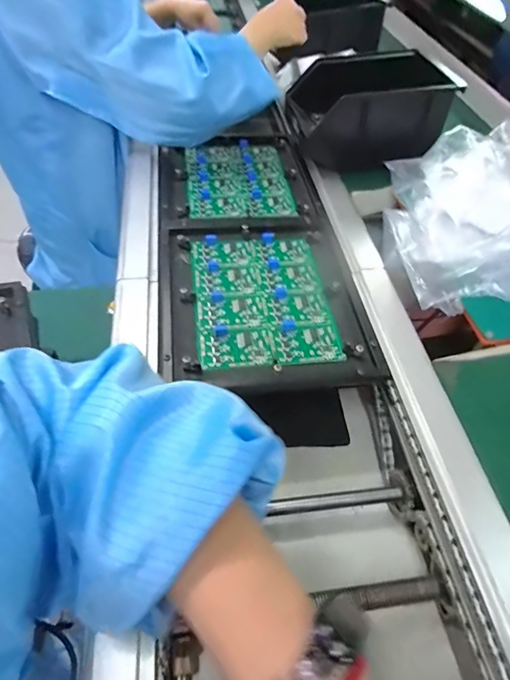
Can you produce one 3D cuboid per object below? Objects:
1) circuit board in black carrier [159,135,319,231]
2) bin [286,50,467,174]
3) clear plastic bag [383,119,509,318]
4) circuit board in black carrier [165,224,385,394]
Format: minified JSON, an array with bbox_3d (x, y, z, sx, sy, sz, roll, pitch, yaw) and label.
[{"bbox_3d":[-0.033,-0.252,0.655,0.214,0.016,0.268,-4,50,-7],"label":"circuit board in black carrier"},{"bbox_3d":[0.177,-0.362,0.676,0.224,0.129,0.149,-1,50,-4],"label":"bin"},{"bbox_3d":[0.313,-0.165,0.555,0.253,0.080,0.319,3,50,-1],"label":"clear plastic bag"},{"bbox_3d":[0.006,-0.051,0.493,0.226,0.014,0.253,-5,51,-8],"label":"circuit board in black carrier"}]

